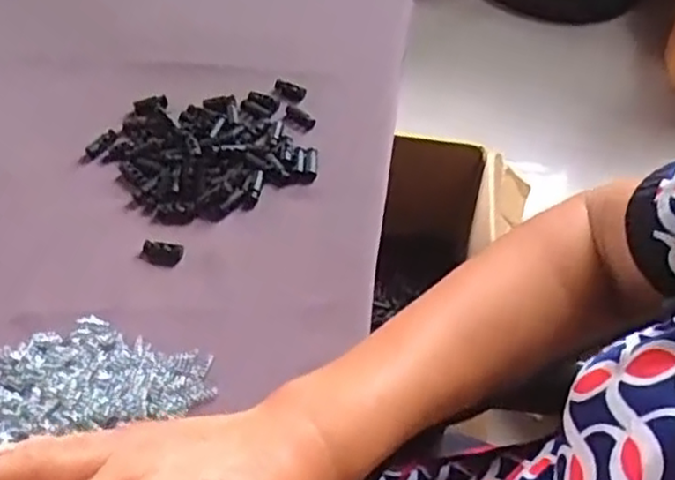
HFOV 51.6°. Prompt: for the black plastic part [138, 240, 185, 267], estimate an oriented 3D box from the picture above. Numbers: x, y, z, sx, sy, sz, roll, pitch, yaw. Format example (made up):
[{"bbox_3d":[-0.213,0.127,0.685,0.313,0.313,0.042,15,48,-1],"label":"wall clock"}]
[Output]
[{"bbox_3d":[-0.110,0.008,0.435,0.025,0.004,0.017,14,52,7],"label":"black plastic part"}]

